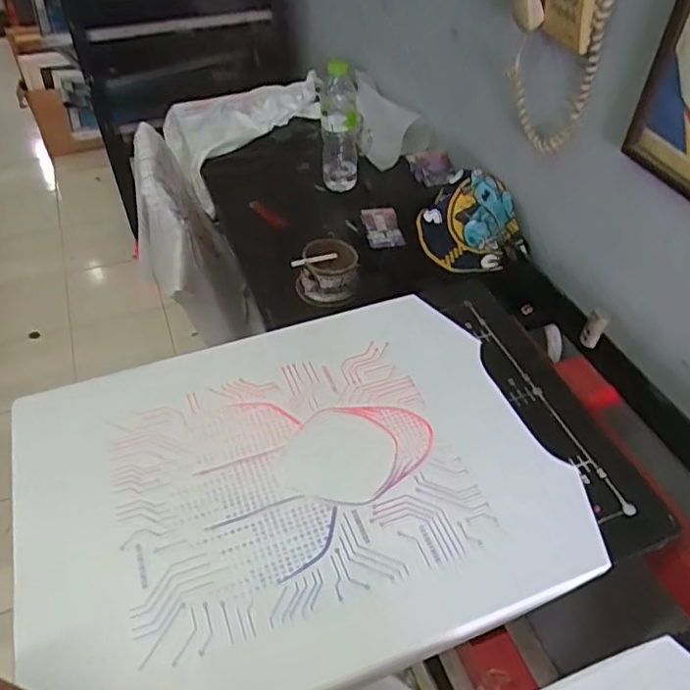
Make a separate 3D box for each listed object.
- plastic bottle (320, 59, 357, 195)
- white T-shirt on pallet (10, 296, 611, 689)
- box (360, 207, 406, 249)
[{"bbox_3d":[-0.010,-0.387,1.085,0.066,0.223,0.066,1,46,1],"label":"plastic bottle"},{"bbox_3d":[-0.058,0.129,0.618,0.498,0.025,0.403,-17,48,-16],"label":"white T-shirt on pallet"},{"bbox_3d":[0.064,-0.205,1.049,0.060,0.022,0.096,-5,46,-5],"label":"box"}]

